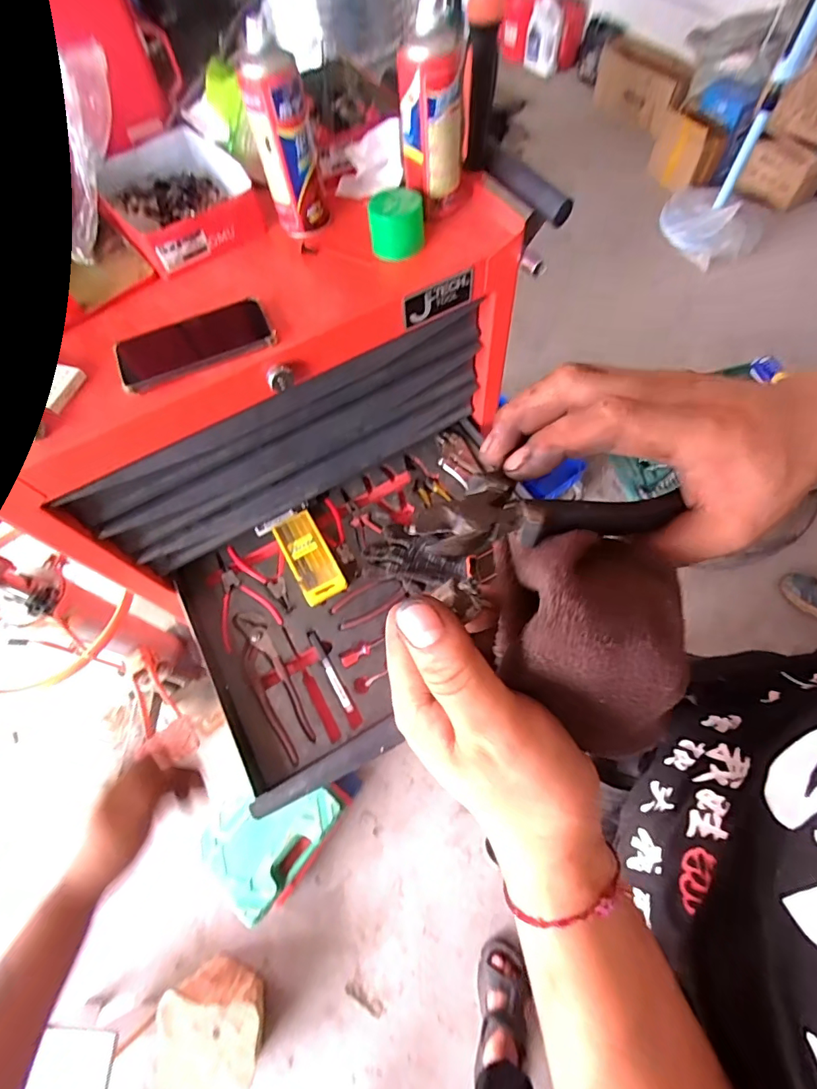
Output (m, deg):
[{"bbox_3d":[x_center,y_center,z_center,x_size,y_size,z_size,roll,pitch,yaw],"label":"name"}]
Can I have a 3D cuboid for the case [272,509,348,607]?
[{"bbox_3d":[-0.163,0.018,0.770,0.070,0.016,0.163,-28,66,-9],"label":"case"}]

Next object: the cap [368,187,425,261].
[{"bbox_3d":[-0.015,-0.387,0.565,0.067,0.052,0.061,-2,65,3],"label":"cap"}]

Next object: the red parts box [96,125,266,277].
[{"bbox_3d":[-0.301,-0.451,0.611,0.169,0.052,0.222,-39,68,-13],"label":"red parts box"}]

